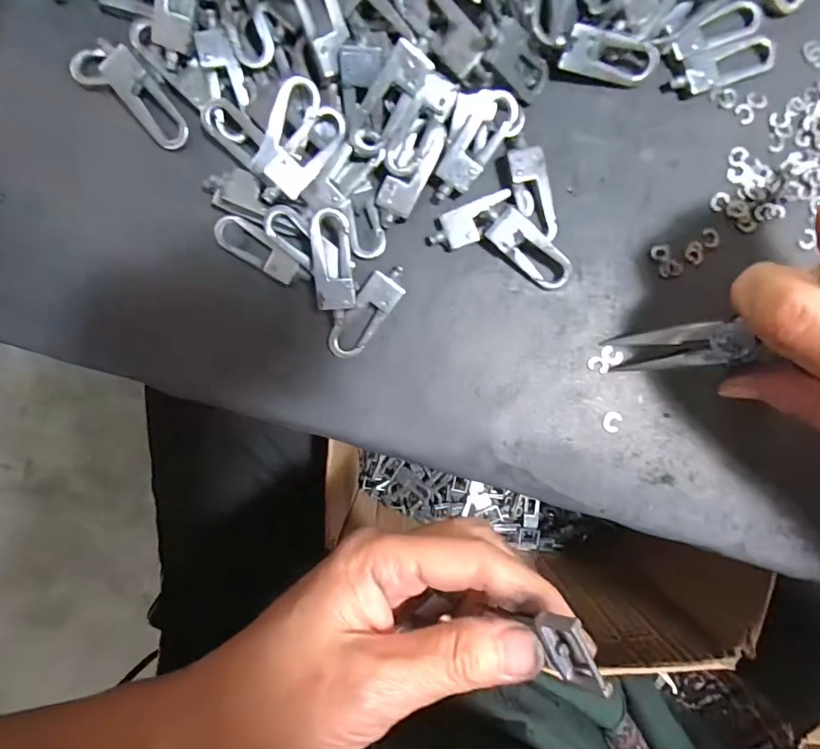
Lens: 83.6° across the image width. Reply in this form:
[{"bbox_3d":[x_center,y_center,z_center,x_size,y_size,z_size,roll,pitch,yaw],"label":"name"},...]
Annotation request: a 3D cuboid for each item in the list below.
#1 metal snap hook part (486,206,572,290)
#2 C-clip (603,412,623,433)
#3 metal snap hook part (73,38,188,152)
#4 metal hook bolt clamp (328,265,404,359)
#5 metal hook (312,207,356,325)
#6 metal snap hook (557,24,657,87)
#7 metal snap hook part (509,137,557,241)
[{"bbox_3d":[0.050,-0.050,0.185,0.038,0.007,0.015,37,92,-14],"label":"metal snap hook part"},{"bbox_3d":[0.086,0.020,0.192,0.007,0.004,0.009,22,92,0],"label":"C-clip"},{"bbox_3d":[-0.113,-0.115,0.186,0.053,0.011,0.021,37,92,-1],"label":"metal snap hook part"},{"bbox_3d":[-0.018,-0.026,0.191,0.015,0.004,0.043,38,92,-1],"label":"metal hook bolt clamp"},{"bbox_3d":[-0.031,-0.043,0.183,0.015,0.005,0.043,-3,103,-1],"label":"metal hook"},{"bbox_3d":[0.078,-0.125,0.181,0.038,0.008,0.017,3,137,-11],"label":"metal snap hook"},{"bbox_3d":[0.049,-0.074,0.185,0.014,0.008,0.040,-14,92,1],"label":"metal snap hook part"}]

